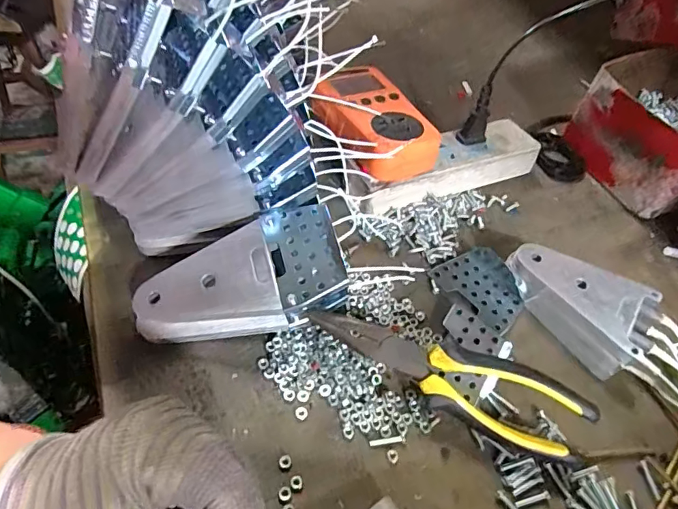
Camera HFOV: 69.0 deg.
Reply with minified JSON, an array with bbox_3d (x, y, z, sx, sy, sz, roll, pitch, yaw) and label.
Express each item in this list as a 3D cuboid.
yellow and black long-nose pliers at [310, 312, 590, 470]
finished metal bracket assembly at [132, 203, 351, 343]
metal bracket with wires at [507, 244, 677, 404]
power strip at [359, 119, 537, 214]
[{"bbox_3d":[0.066,0.077,0.316,0.180,0.036,0.046,23,52,10],"label":"yellow and black long-nose pliers"},{"bbox_3d":[-0.064,0.019,0.328,0.134,0.030,0.070,-18,70,1],"label":"finished metal bracket assembly"},{"bbox_3d":[0.212,0.058,0.354,0.066,0.029,0.188,-31,62,-28],"label":"metal bracket with wires"},{"bbox_3d":[0.095,-0.081,0.447,0.181,0.034,0.054,-18,56,-21],"label":"power strip"}]

